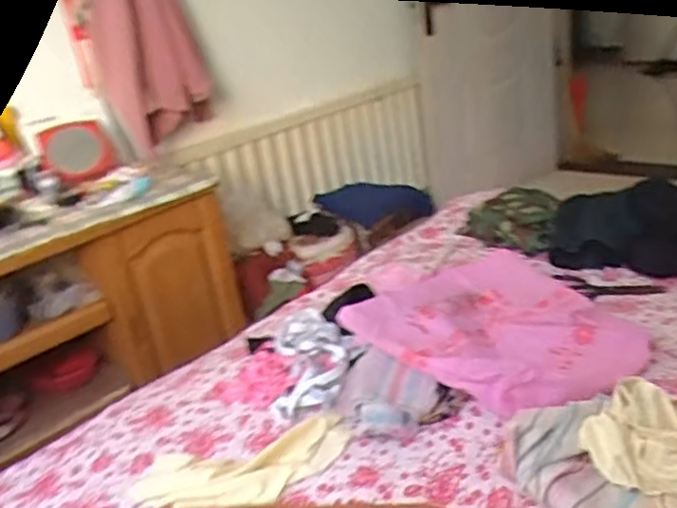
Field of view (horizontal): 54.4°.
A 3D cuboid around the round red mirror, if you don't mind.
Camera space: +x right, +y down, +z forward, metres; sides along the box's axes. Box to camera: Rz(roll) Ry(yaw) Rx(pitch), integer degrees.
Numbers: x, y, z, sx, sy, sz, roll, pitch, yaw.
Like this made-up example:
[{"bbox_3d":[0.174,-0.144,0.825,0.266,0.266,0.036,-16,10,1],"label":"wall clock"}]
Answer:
[{"bbox_3d":[-0.688,-0.270,1.733,0.177,0.159,0.033,-17,3,2],"label":"round red mirror"}]

